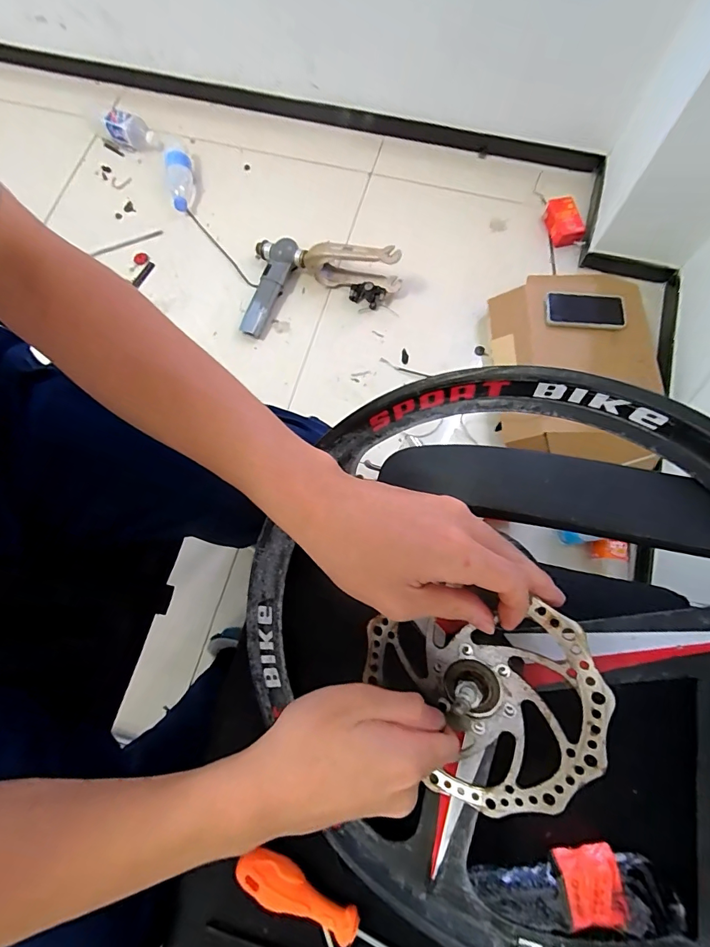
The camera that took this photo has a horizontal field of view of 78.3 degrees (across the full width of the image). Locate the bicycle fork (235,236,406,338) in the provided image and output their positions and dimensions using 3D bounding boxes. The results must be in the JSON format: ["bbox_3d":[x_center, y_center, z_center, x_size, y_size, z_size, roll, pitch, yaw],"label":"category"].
[{"bbox_3d":[-0.079,-0.447,1.011,0.352,0.138,0.235,6,74,3],"label":"bicycle fork"}]

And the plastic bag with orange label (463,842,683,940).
[{"bbox_3d":[0.181,0.344,0.363,0.159,0.023,0.055,4,74,2],"label":"plastic bag with orange label"}]

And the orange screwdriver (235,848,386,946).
[{"bbox_3d":[-0.011,0.358,0.350,0.183,0.025,0.030,25,76,8],"label":"orange screwdriver"}]

